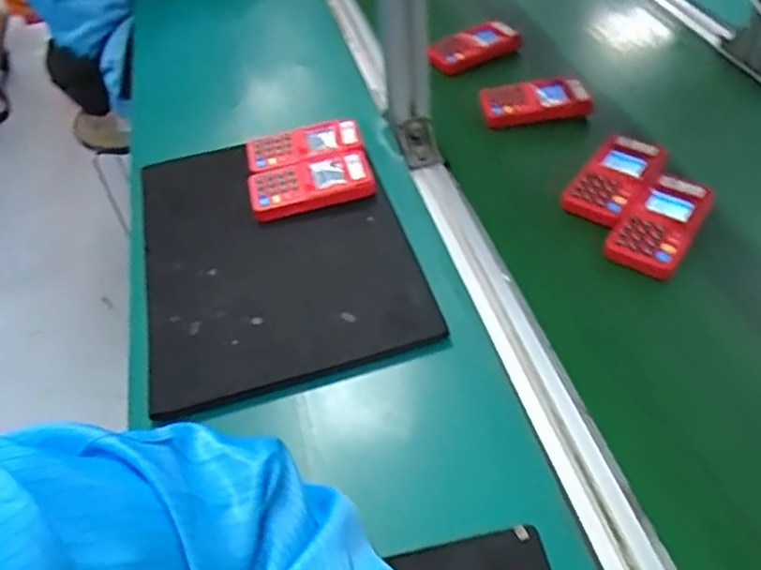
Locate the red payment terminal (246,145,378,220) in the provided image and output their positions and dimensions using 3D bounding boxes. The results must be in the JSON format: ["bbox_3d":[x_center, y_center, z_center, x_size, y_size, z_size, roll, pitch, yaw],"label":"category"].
[{"bbox_3d":[-0.071,-0.106,0.674,0.123,0.026,0.065,-12,47,-4],"label":"red payment terminal"}]

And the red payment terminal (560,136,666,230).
[{"bbox_3d":[0.236,-0.106,0.658,0.064,0.019,0.119,27,56,28],"label":"red payment terminal"}]

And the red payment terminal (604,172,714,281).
[{"bbox_3d":[0.262,-0.057,0.616,0.060,0.026,0.115,26,56,27],"label":"red payment terminal"}]

